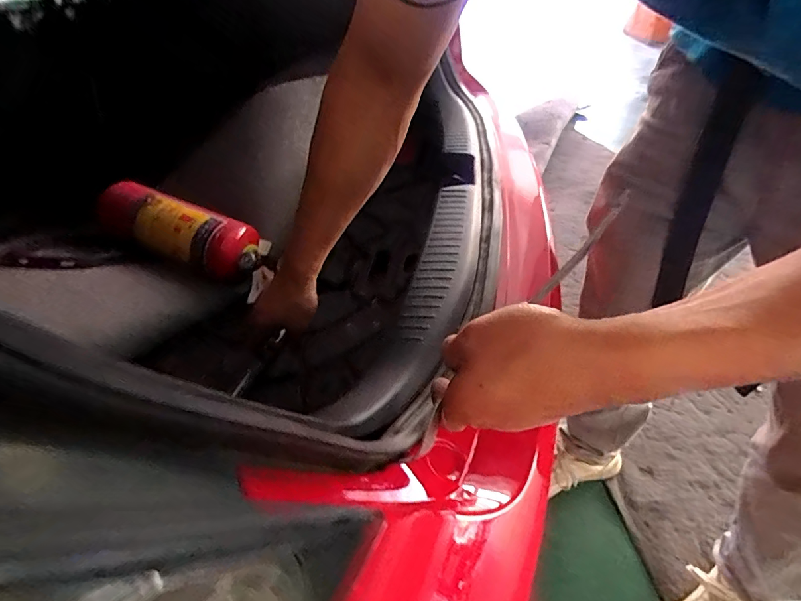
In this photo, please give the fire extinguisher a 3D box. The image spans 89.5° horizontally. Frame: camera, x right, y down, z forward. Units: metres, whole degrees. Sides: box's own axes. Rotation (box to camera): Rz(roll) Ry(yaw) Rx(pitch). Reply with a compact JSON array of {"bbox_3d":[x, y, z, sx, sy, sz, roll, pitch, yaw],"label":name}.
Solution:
[{"bbox_3d":[-0.380,-0.119,0.711,0.331,0.110,0.114,11,46,21],"label":"fire extinguisher"}]

